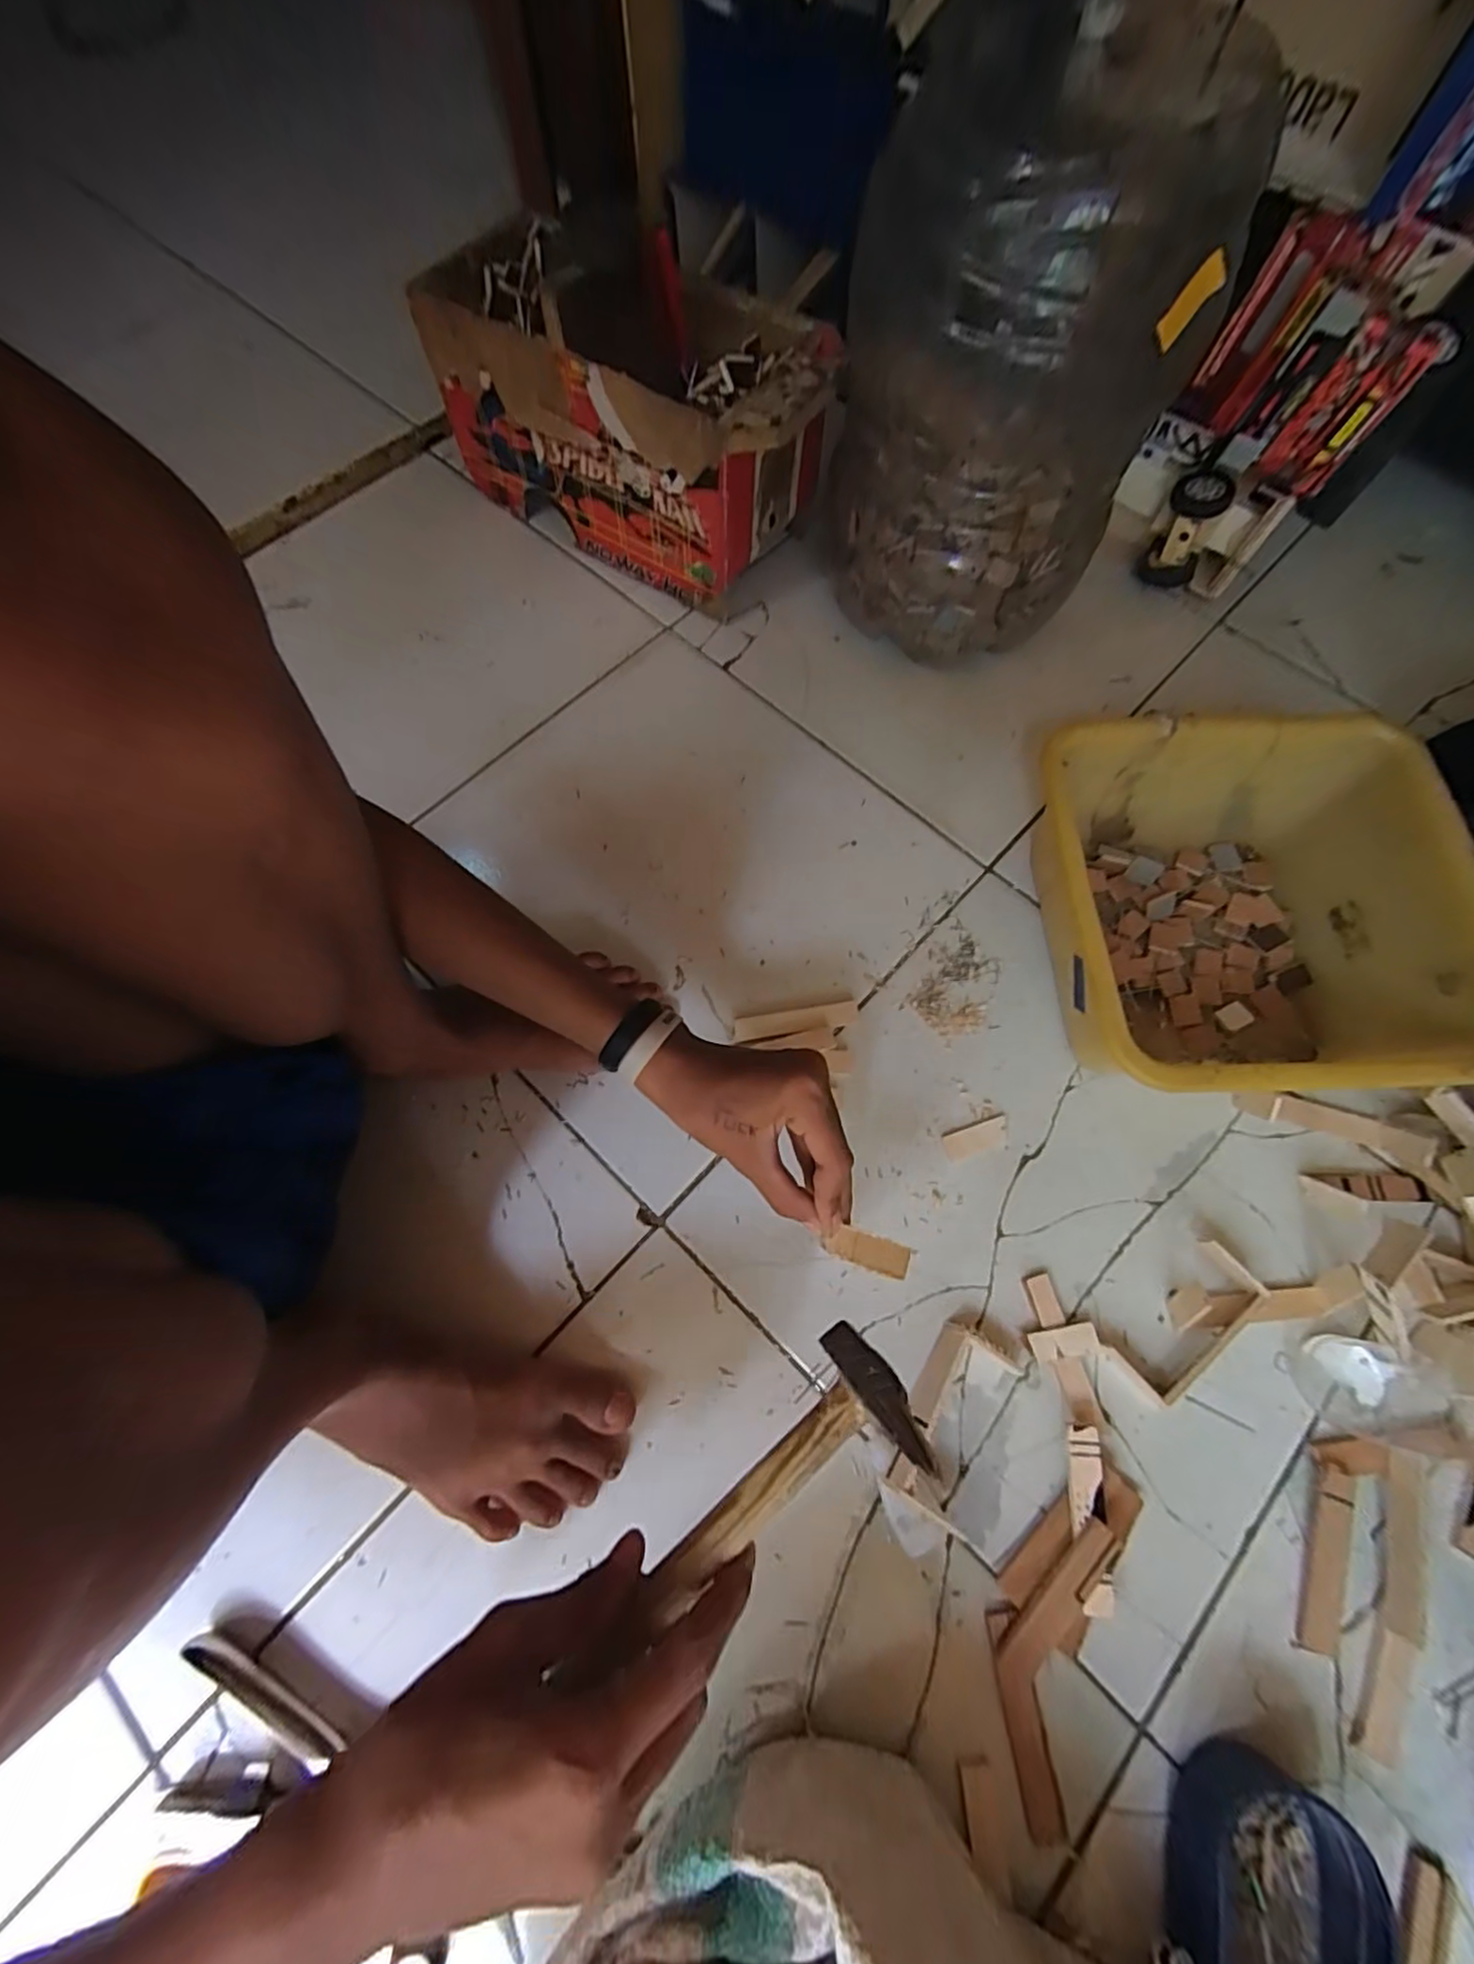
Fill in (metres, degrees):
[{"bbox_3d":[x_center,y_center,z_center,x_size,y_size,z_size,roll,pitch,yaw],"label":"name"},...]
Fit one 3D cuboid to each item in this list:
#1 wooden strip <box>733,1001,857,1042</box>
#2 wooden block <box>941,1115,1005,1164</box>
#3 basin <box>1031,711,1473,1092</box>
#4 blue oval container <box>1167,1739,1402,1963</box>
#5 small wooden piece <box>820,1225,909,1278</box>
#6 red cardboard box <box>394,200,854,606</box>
[{"bbox_3d":[0.046,0.032,0.527,0.098,0.004,0.020,-9,70,-3],"label":"wooden strip"},{"bbox_3d":[0.180,0.117,0.495,0.049,0.004,0.023,-18,71,-6],"label":"wooden block"},{"bbox_3d":[0.359,-0.050,0.487,0.271,0.129,0.271,-1,72,2],"label":"basin"},{"bbox_3d":[0.268,0.492,0.328,0.093,0.053,0.153,26,72,10],"label":"blue oval container"},{"bbox_3d":[0.074,0.153,0.376,0.047,0.005,0.019,13,71,8],"label":"small wooden piece"},{"bbox_3d":[-0.098,-0.551,0.648,0.409,0.184,0.191,34,74,12],"label":"red cardboard box"}]

